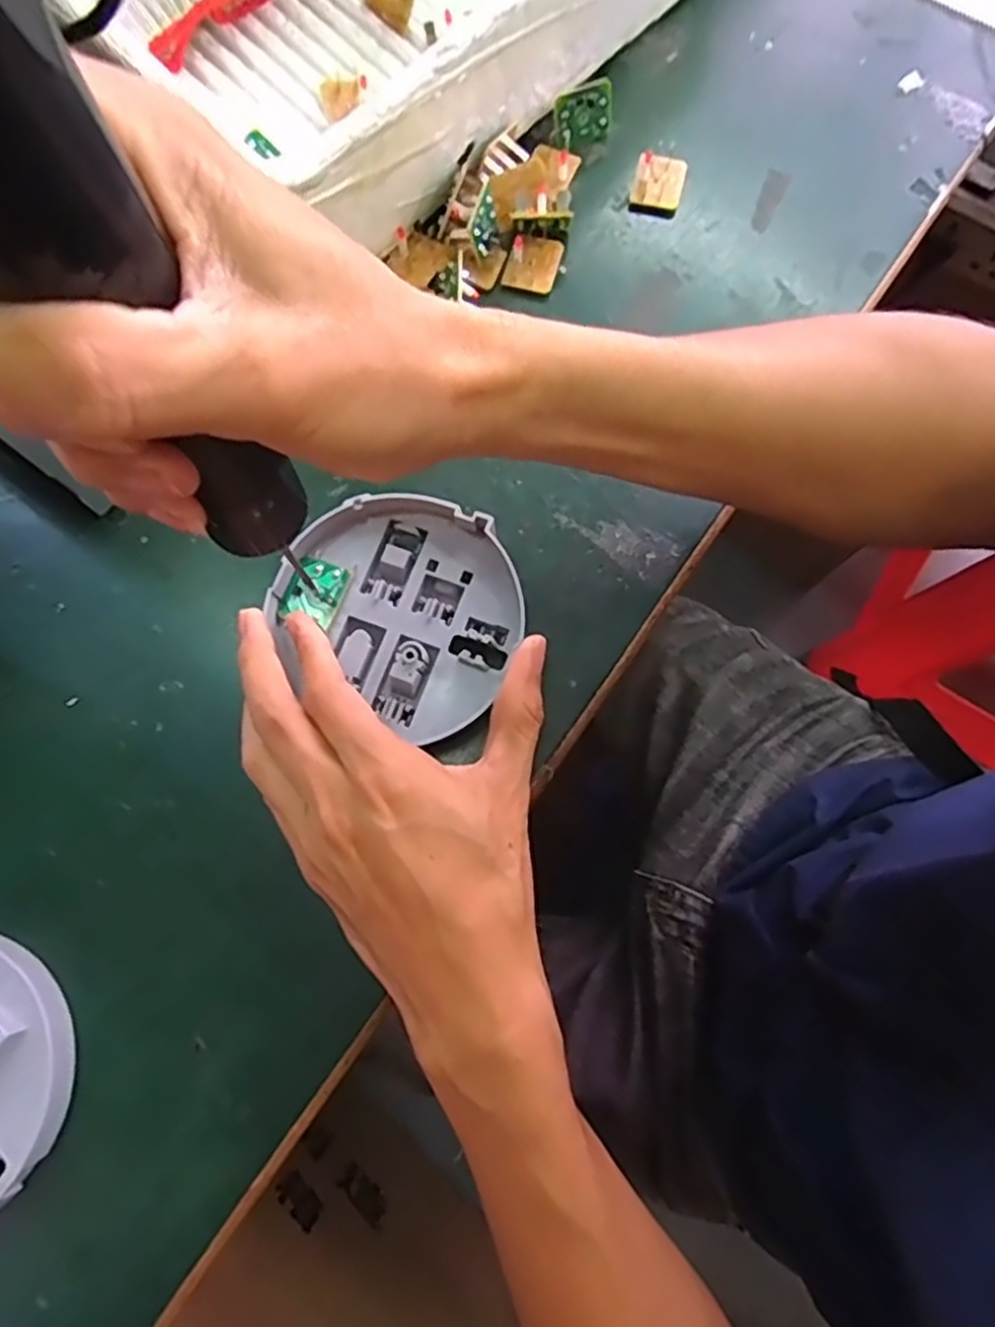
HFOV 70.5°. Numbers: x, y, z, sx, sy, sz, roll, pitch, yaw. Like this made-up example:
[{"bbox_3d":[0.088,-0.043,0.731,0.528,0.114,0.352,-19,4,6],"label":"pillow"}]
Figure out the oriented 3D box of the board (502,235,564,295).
[{"bbox_3d":[0.018,-0.197,0.345,0.025,0.005,0.029,18,87,-6],"label":"board"}]

